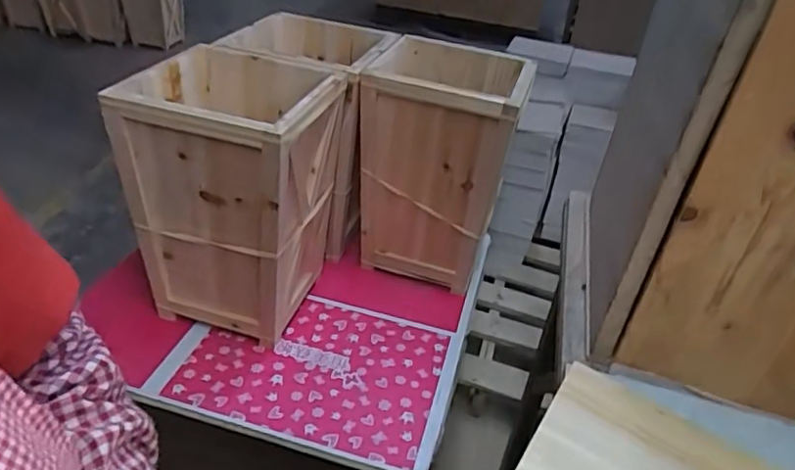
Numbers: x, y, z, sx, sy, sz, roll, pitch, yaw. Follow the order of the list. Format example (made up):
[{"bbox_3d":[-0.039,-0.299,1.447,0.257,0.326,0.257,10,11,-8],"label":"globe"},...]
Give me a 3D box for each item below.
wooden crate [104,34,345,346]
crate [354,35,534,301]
[{"bbox_3d":[-0.237,-0.053,0.914,0.253,0.384,0.260,13,34,10],"label":"wooden crate"},{"bbox_3d":[0.072,-0.116,1.062,0.245,0.382,0.242,14,34,10],"label":"crate"}]

